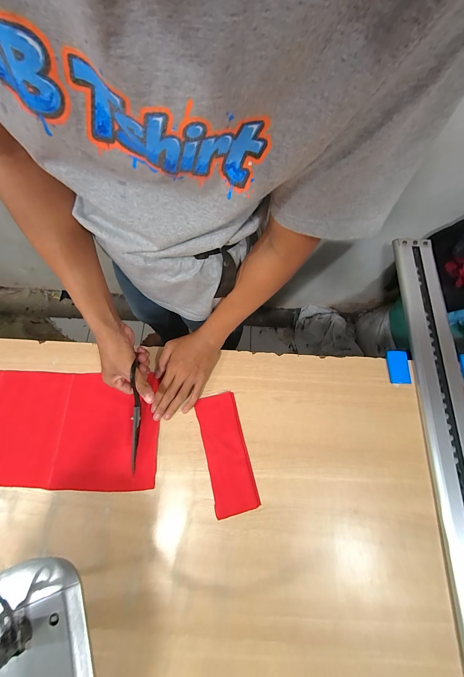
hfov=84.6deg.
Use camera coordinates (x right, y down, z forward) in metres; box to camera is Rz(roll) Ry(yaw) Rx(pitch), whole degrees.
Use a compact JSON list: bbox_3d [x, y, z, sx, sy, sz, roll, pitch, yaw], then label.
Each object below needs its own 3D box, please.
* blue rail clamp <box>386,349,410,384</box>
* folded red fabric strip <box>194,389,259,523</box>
[{"bbox_3d":[0.349,0.059,0.533,0.042,0.012,0.068,6,72,3],"label":"blue rail clamp"},{"bbox_3d":[-0.012,0.215,0.490,0.080,0.012,0.208,-14,72,-3],"label":"folded red fabric strip"}]

